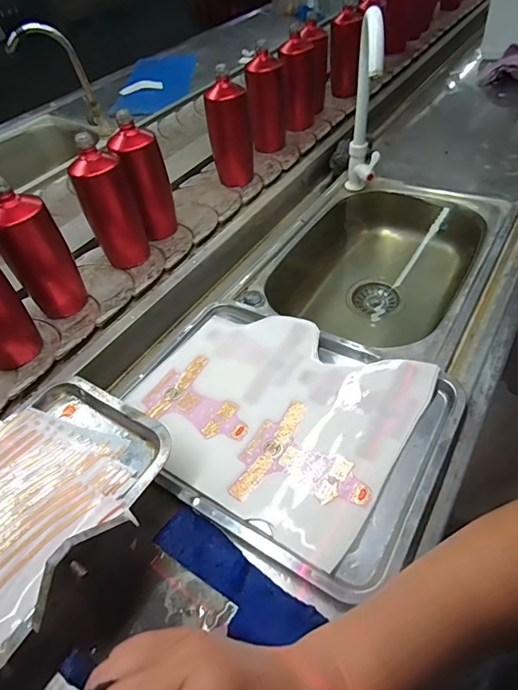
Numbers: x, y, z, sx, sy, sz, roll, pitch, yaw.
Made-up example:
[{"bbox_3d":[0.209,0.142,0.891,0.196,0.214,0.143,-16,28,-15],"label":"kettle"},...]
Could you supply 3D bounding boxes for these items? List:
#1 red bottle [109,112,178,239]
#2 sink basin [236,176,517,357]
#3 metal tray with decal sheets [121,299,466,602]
[{"bbox_3d":[-0.189,-0.269,0.720,0.079,0.200,0.062,-13,49,-6],"label":"red bottle"},{"bbox_3d":[0.220,-0.142,0.753,0.323,0.129,0.464,26,56,25],"label":"sink basin"},{"bbox_3d":[0.015,0.077,0.509,0.372,0.039,0.272,26,56,25],"label":"metal tray with decal sheets"}]

